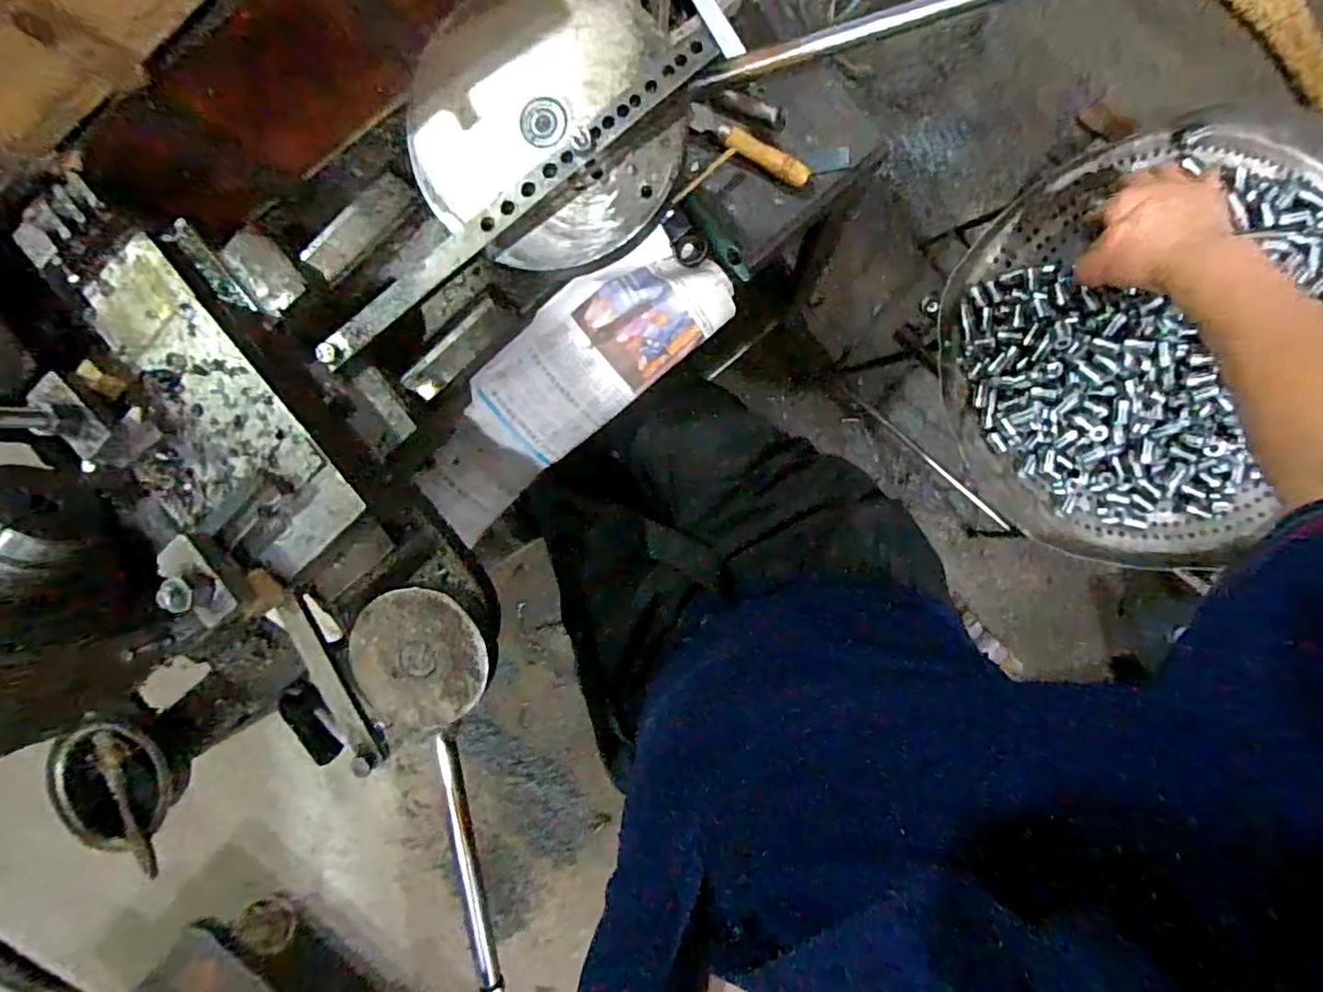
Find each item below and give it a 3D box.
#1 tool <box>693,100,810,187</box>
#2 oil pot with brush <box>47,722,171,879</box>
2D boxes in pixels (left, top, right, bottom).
[{"bbox_3d":[0.074,-0.296,0.503,0.113,0.013,0.020,30,97,4],"label":"tool"},{"bbox_3d":[-0.565,0.299,0.598,0.123,0.055,0.143,-3,94,7],"label":"oil pot with brush"}]

